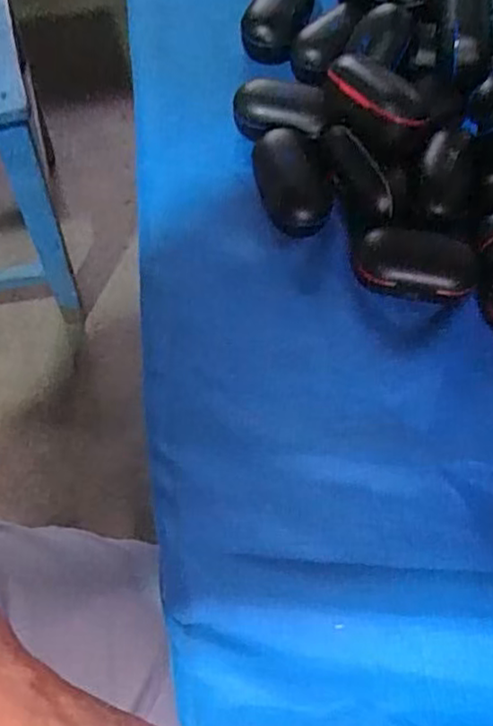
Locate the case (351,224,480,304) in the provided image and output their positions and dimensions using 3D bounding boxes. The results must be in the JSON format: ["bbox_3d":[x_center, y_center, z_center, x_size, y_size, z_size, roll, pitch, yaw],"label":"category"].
[{"bbox_3d":[0.093,-0.053,0.375,0.064,0.020,0.037,6,64,1],"label":"case"}]

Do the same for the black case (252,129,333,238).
[{"bbox_3d":[0.027,-0.105,0.396,0.036,0.020,0.063,-11,65,-7],"label":"black case"}]

